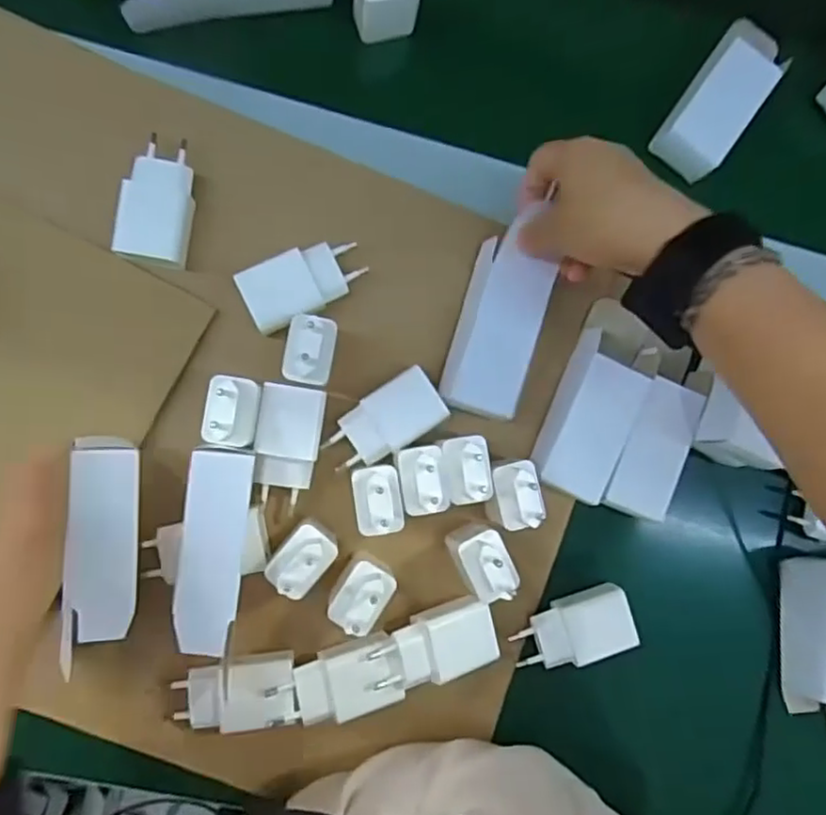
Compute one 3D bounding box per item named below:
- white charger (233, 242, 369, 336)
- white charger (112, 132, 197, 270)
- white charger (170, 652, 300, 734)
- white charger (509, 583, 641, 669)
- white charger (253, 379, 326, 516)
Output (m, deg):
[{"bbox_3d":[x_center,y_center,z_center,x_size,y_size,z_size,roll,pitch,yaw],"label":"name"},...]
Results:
[{"bbox_3d":[-0.068,-0.078,0.412,0.075,0.029,0.039,-28,92,-8],"label":"white charger"},{"bbox_3d":[-0.157,-0.127,0.404,0.039,0.027,0.079,8,87,-8],"label":"white charger"},{"bbox_3d":[-0.107,0.170,0.396,0.071,0.032,0.044,-5,89,-8],"label":"white charger"},{"bbox_3d":[0.106,0.147,0.430,0.075,0.027,0.039,-16,90,-8],"label":"white charger"},{"bbox_3d":[-0.078,0.025,0.407,0.038,0.027,0.074,7,87,-8],"label":"white charger"}]

